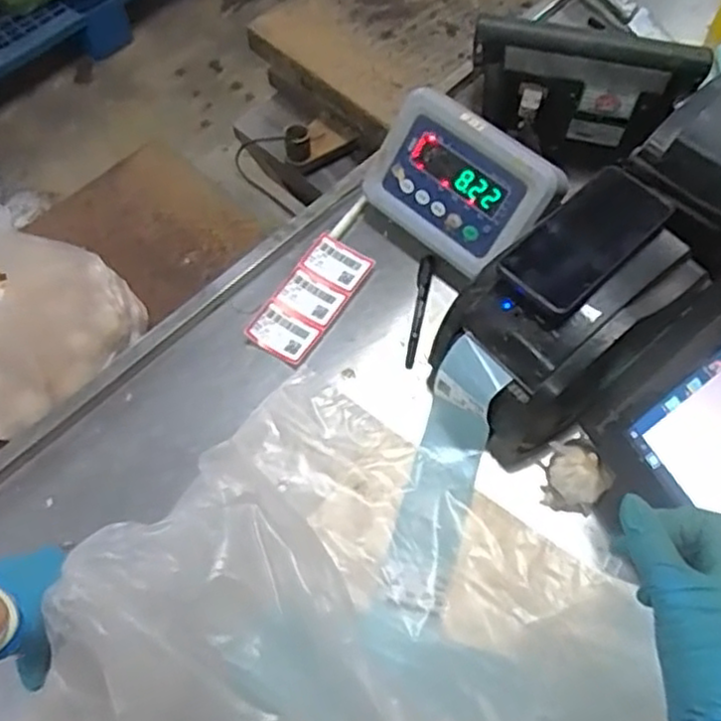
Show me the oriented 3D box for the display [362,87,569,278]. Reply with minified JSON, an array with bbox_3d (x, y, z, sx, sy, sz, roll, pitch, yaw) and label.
[{"bbox_3d":[0.108,-0.191,0.764,0.195,0.139,0.060,42,28,19],"label":"display"}]

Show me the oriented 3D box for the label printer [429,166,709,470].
[{"bbox_3d":[0.190,-0.036,0.658,0.228,0.163,0.156,-34,67,-16],"label":"label printer"}]

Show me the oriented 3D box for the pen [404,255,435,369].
[{"bbox_3d":[0.065,-0.056,0.764,0.016,0.013,0.141,10,63,6],"label":"pen"}]

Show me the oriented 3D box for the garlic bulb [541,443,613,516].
[{"bbox_3d":[0.203,0.110,0.654,0.059,0.046,0.054,17,64,9],"label":"garlic bulb"}]

